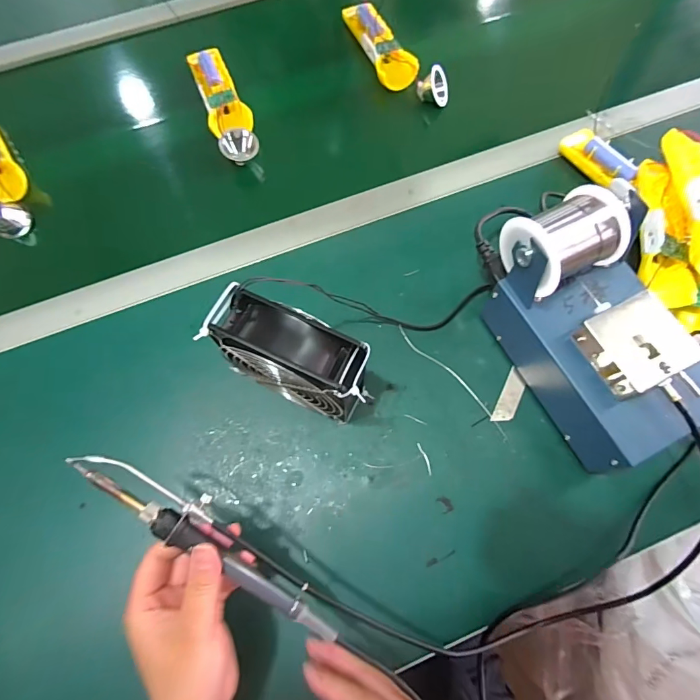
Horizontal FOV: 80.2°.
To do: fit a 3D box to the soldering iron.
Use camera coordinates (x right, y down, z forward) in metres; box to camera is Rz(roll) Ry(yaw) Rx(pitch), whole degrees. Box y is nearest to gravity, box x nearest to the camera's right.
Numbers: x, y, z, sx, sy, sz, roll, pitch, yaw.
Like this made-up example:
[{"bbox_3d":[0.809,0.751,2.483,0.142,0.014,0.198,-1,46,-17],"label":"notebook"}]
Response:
[{"bbox_3d":[-0.093,0.130,0.288,0.204,0.018,0.032,37,75,-5],"label":"soldering iron"}]

